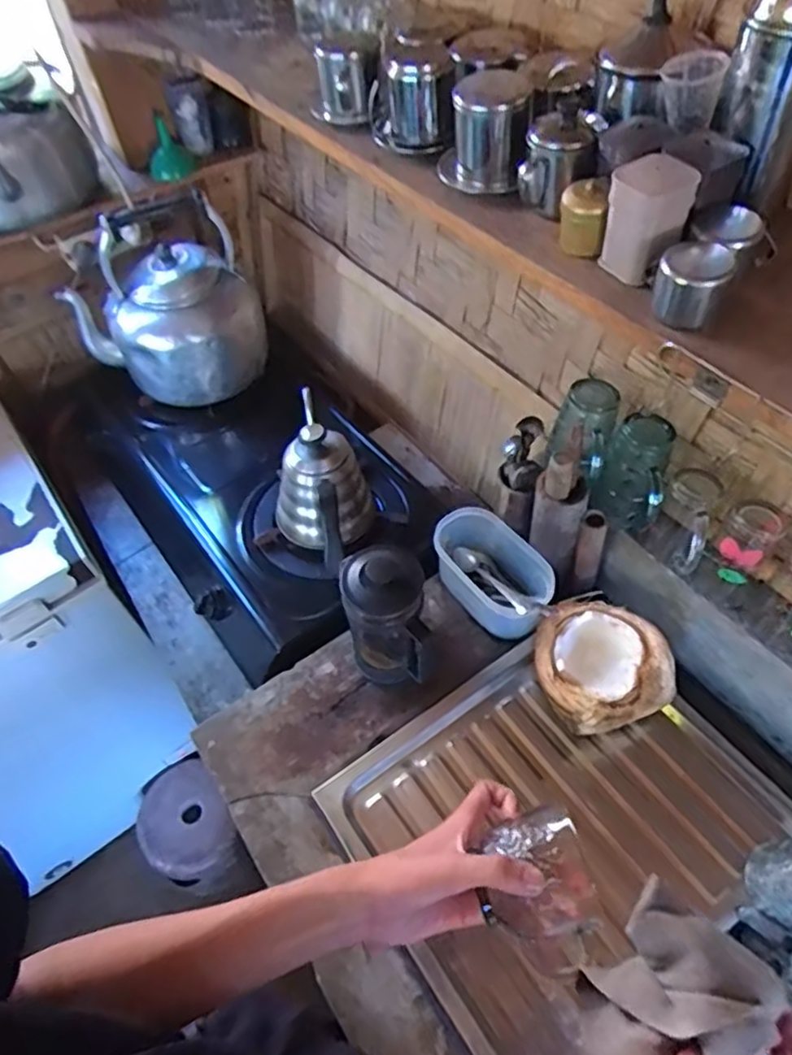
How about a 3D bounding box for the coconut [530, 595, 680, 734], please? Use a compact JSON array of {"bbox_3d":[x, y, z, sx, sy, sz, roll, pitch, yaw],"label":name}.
[{"bbox_3d":[0.229,0.151,0.733,0.132,0.109,0.148,-13,53,-5],"label":"coconut"}]

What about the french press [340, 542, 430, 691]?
[{"bbox_3d":[-0.012,0.100,0.746,0.083,0.179,0.094,-12,53,-4],"label":"french press"}]

